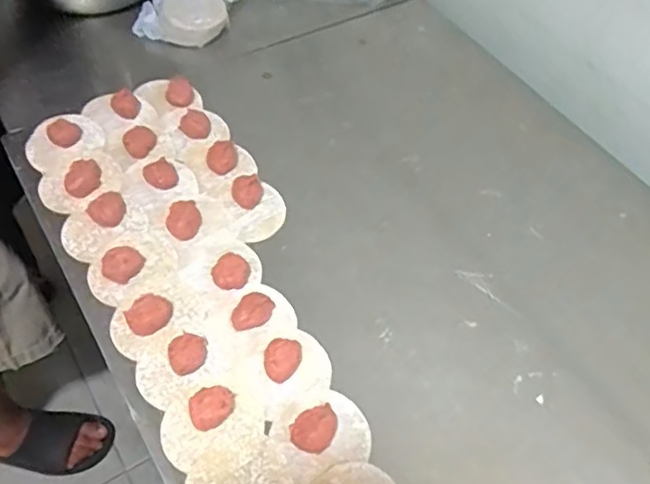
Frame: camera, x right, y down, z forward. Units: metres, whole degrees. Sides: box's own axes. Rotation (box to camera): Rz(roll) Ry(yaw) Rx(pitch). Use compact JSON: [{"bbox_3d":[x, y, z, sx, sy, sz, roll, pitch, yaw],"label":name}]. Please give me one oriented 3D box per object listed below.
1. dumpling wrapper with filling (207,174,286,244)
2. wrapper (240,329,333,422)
[{"bbox_3d":[-0.076,-0.037,0.677,0.066,0.017,0.080,-20,57,-18],"label":"dumpling wrapper with filling"},{"bbox_3d":[-0.033,0.114,0.561,0.081,0.015,0.075,2,53,-3],"label":"wrapper"}]

